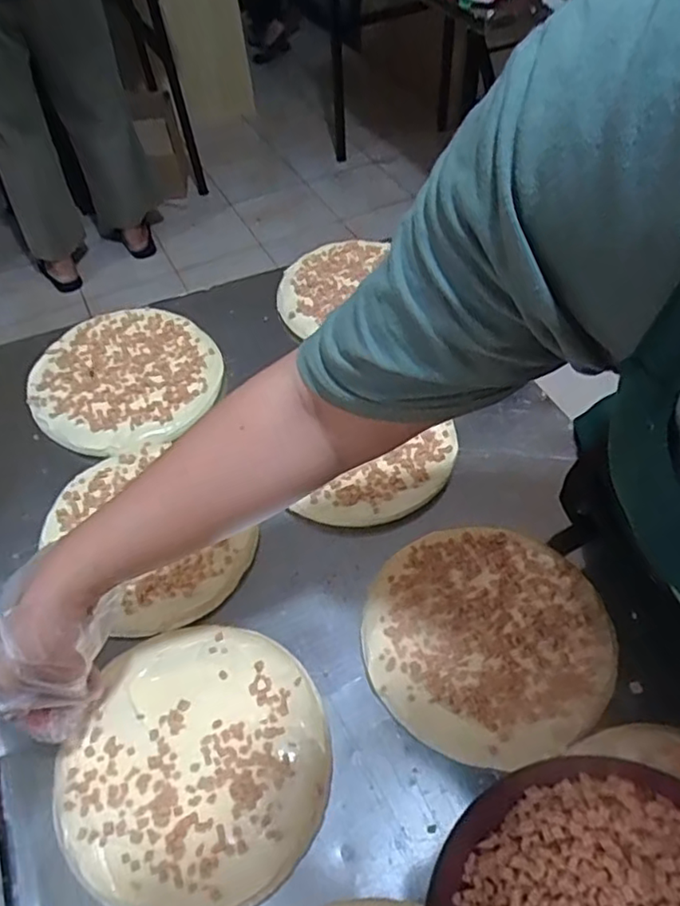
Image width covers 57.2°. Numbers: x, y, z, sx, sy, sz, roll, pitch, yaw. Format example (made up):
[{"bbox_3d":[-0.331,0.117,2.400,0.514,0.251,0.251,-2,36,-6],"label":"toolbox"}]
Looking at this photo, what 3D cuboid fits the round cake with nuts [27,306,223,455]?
[{"bbox_3d":[-0.236,-0.084,0.693,0.198,0.012,0.188,2,58,-3],"label":"round cake with nuts"}]

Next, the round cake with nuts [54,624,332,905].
[{"bbox_3d":[-0.106,0.226,0.465,0.187,0.028,0.194,-2,48,2],"label":"round cake with nuts"}]

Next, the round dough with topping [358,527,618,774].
[{"bbox_3d":[0.120,0.150,0.515,0.192,0.030,0.186,-2,48,2],"label":"round dough with topping"}]

